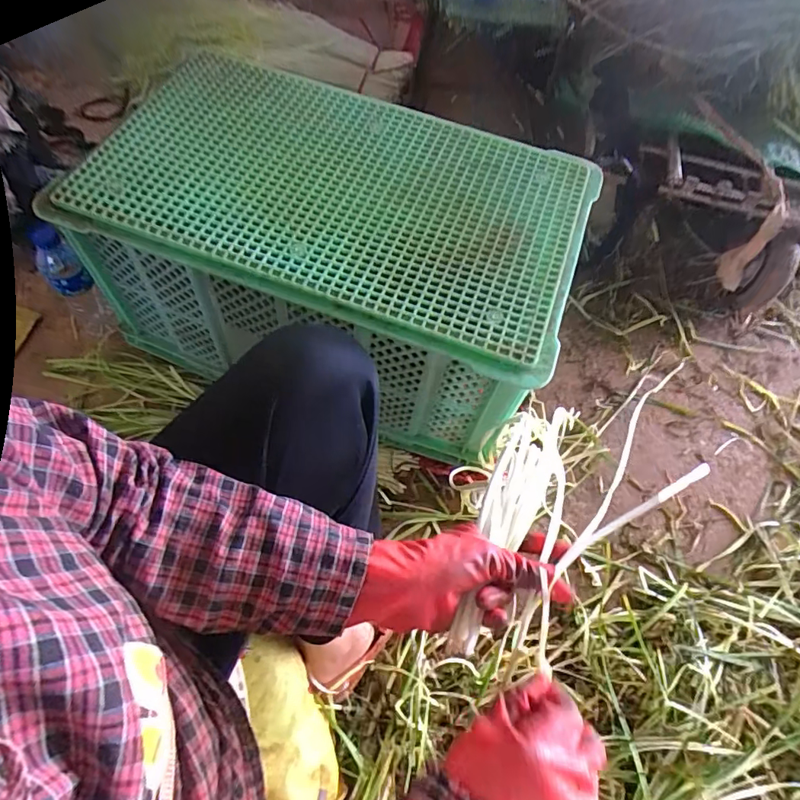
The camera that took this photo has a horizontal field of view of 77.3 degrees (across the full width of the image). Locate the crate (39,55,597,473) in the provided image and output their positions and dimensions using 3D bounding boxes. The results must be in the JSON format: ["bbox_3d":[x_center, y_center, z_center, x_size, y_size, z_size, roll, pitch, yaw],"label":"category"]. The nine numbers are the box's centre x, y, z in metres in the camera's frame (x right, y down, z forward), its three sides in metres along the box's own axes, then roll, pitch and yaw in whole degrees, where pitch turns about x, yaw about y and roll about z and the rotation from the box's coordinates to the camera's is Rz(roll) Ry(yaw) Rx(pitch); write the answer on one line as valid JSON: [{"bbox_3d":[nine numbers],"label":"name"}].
[{"bbox_3d":[-0.080,-0.211,0.743,0.605,0.268,0.378,21,63,5],"label":"crate"}]

